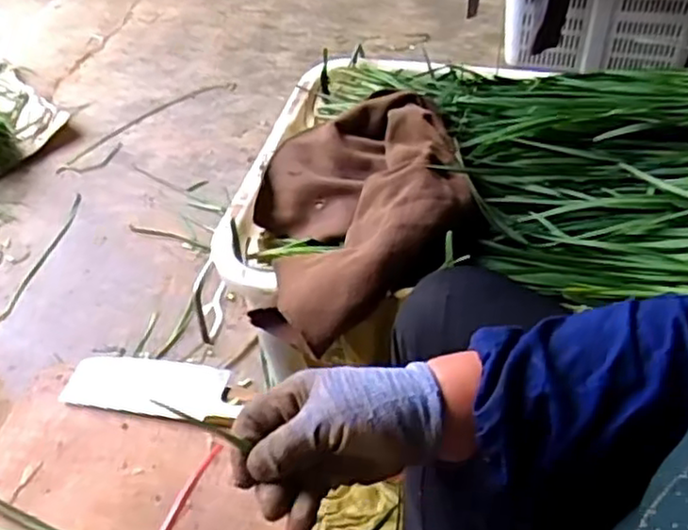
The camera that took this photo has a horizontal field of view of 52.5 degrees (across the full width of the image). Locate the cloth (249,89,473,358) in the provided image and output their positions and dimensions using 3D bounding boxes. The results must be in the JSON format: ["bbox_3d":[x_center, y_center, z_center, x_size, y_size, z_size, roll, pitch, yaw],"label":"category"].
[{"bbox_3d":[0.020,-0.062,0.793,0.244,0.083,0.372,-5,47,-1],"label":"cloth"}]

